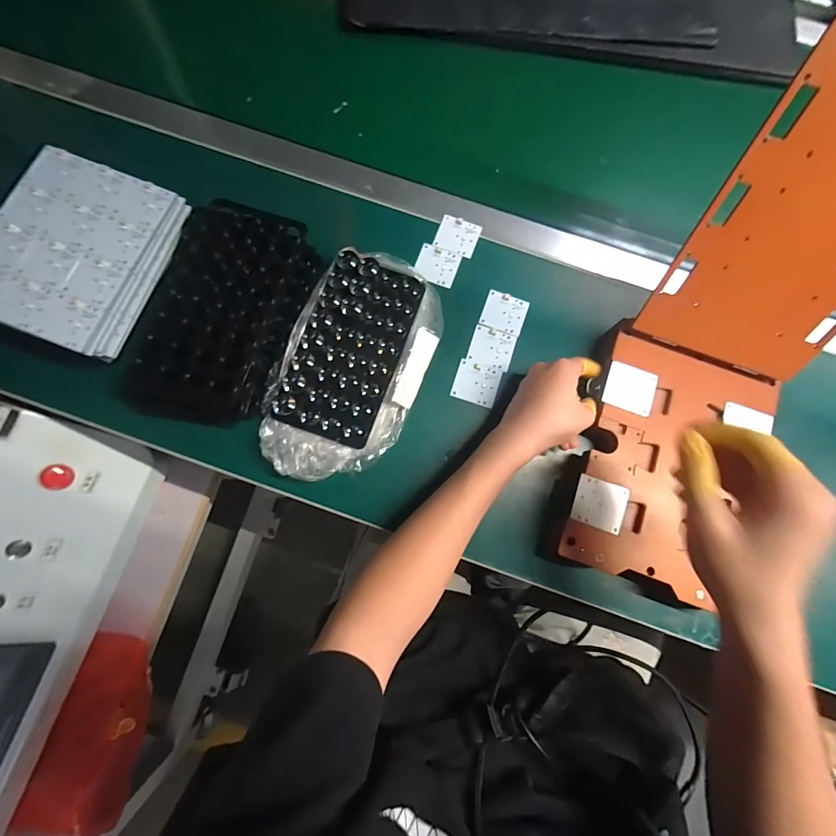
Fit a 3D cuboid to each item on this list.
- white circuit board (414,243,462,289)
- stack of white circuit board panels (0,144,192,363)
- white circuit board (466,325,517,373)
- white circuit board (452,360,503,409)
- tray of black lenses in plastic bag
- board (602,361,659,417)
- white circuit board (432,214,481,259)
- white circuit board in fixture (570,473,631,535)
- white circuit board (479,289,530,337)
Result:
[{"bbox_3d":[0.023,-0.176,0.430,0.047,0.004,0.044,20,81,2],"label":"white circuit board"},{"bbox_3d":[-0.332,-0.161,0.365,0.142,0.040,0.178,20,79,2],"label":"stack of white circuit board panels"},{"bbox_3d":[0.082,-0.078,0.414,0.047,0.004,0.044,19,81,2],"label":"white circuit board"},{"bbox_3d":[0.064,-0.038,0.406,0.047,0.004,0.044,18,81,2],"label":"white circuit board"},{"bbox_3d":[-0.068,-0.053,0.385,0.138,0.035,0.235,23,81,3],"label":"tray of black lenses in plastic bag"},{"bbox_3d":[0.215,-0.030,0.377,0.048,0.006,0.047,22,81,2],"label":"board"},{"bbox_3d":[0.047,-0.214,0.439,0.047,0.004,0.046,19,81,2],"label":"white circuit board"},{"bbox_3d":[0.171,0.080,0.351,0.048,0.004,0.045,20,79,2],"label":"white circuit board in fixture"},{"bbox_3d":[0.099,-0.119,0.423,0.047,0.004,0.045,19,81,2],"label":"white circuit board"}]

